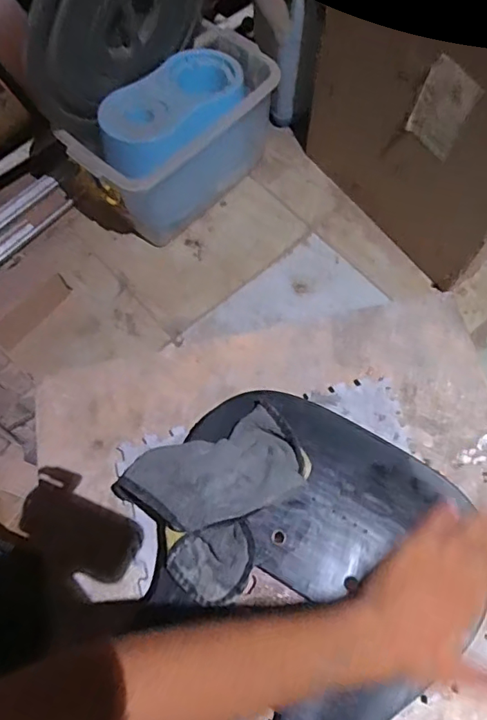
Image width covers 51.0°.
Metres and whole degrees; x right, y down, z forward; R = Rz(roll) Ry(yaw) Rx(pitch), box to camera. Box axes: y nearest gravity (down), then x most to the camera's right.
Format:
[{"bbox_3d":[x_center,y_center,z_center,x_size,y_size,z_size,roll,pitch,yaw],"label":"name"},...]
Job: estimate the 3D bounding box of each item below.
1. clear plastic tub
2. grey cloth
[{"bbox_3d":[-0.130,-0.476,1.112,0.238,0.237,0.447,37,74,14],"label":"clear plastic tub"},{"bbox_3d":[-0.016,0.117,0.460,0.162,0.052,0.148,-35,72,-12],"label":"grey cloth"}]

